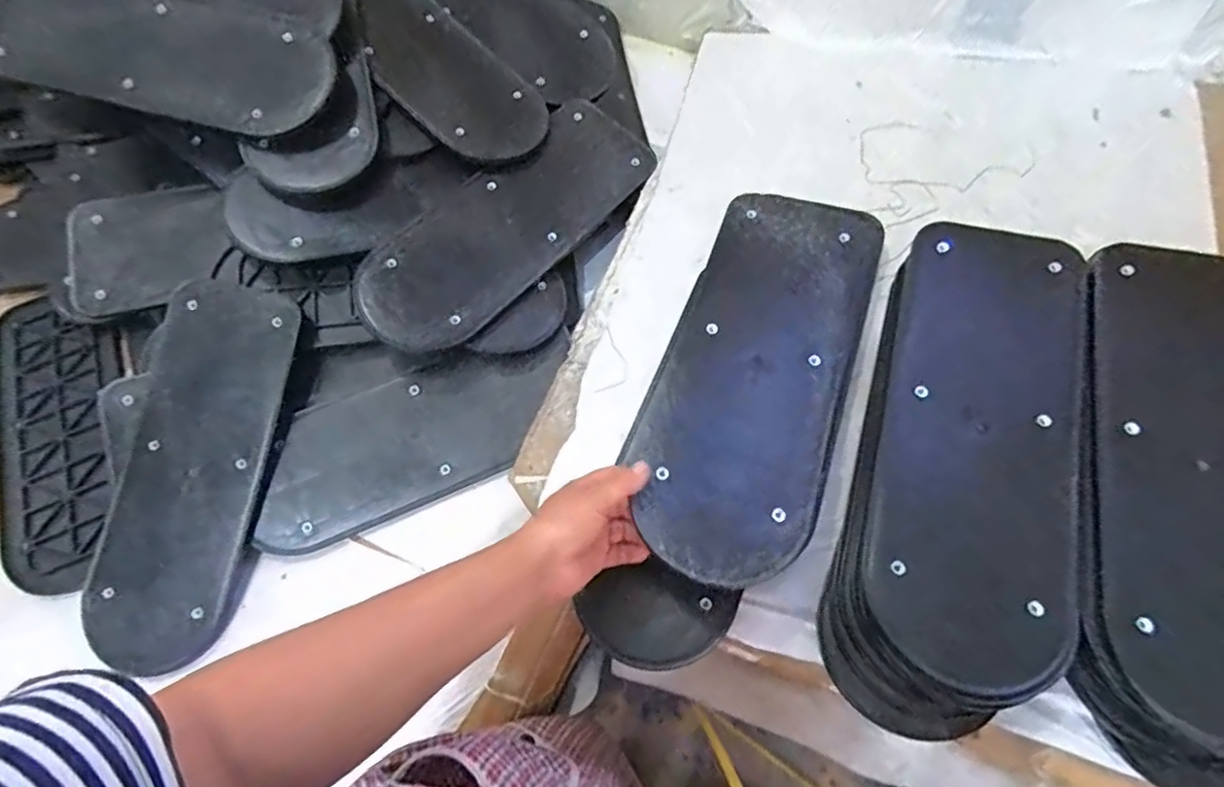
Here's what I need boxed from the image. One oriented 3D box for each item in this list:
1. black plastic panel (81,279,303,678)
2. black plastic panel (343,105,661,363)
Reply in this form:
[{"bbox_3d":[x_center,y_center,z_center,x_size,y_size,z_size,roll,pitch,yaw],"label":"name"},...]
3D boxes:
[{"bbox_3d":[-0.462,0.081,0.665,0.163,0.024,0.412,11,84,7],"label":"black plastic panel"},{"bbox_3d":[-0.117,-0.216,0.733,0.172,0.044,0.423,36,72,16],"label":"black plastic panel"}]

